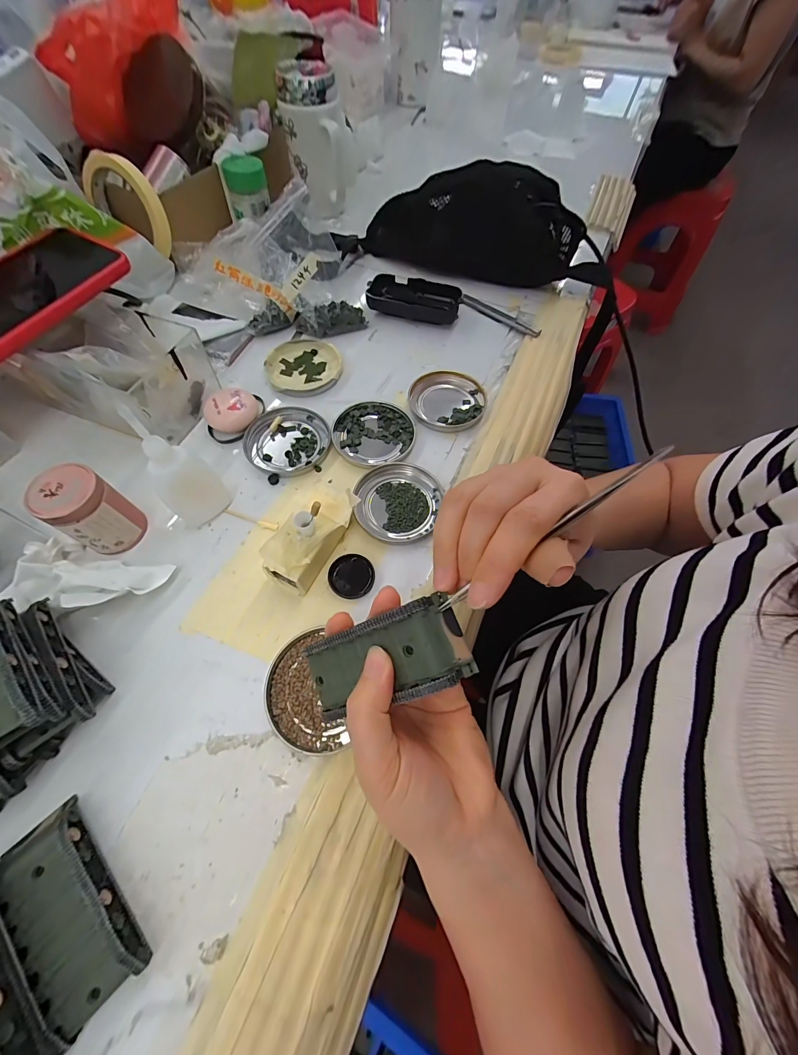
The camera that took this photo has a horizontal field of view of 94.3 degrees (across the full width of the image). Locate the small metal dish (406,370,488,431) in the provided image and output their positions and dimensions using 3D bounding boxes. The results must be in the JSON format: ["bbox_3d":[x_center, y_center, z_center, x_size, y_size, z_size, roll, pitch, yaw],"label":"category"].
[{"bbox_3d":[0.050,-0.131,0.384,0.079,0.009,0.076,1,63,-2],"label":"small metal dish"}]

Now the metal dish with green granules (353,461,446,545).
[{"bbox_3d":[-0.002,-0.023,0.326,0.072,0.009,0.075,1,63,-2],"label":"metal dish with green granules"}]

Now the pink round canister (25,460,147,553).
[{"bbox_3d":[-0.232,-0.012,0.280,0.042,0.063,0.045,1,63,-2],"label":"pink round canister"}]

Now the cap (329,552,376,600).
[{"bbox_3d":[-0.038,0.038,0.295,0.034,0.007,0.036,1,63,-2],"label":"cap"}]

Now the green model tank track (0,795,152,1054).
[{"bbox_3d":[-0.178,0.204,0.198,0.040,0.019,0.096,-40,72,-20],"label":"green model tank track"}]

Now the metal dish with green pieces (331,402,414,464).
[{"bbox_3d":[-0.025,-0.092,0.363,0.078,0.010,0.072,1,63,-2],"label":"metal dish with green pieces"}]

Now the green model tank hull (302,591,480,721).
[{"bbox_3d":[-0.012,0.070,0.196,0.094,0.026,0.042,-25,61,26],"label":"green model tank hull"}]

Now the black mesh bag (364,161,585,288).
[{"bbox_3d":[0.091,-0.387,0.466,0.272,0.097,0.064,17,63,5],"label":"black mesh bag"}]

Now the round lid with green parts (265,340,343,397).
[{"bbox_3d":[-0.102,-0.171,0.399,0.079,0.012,0.079,1,63,-2],"label":"round lid with green parts"}]

